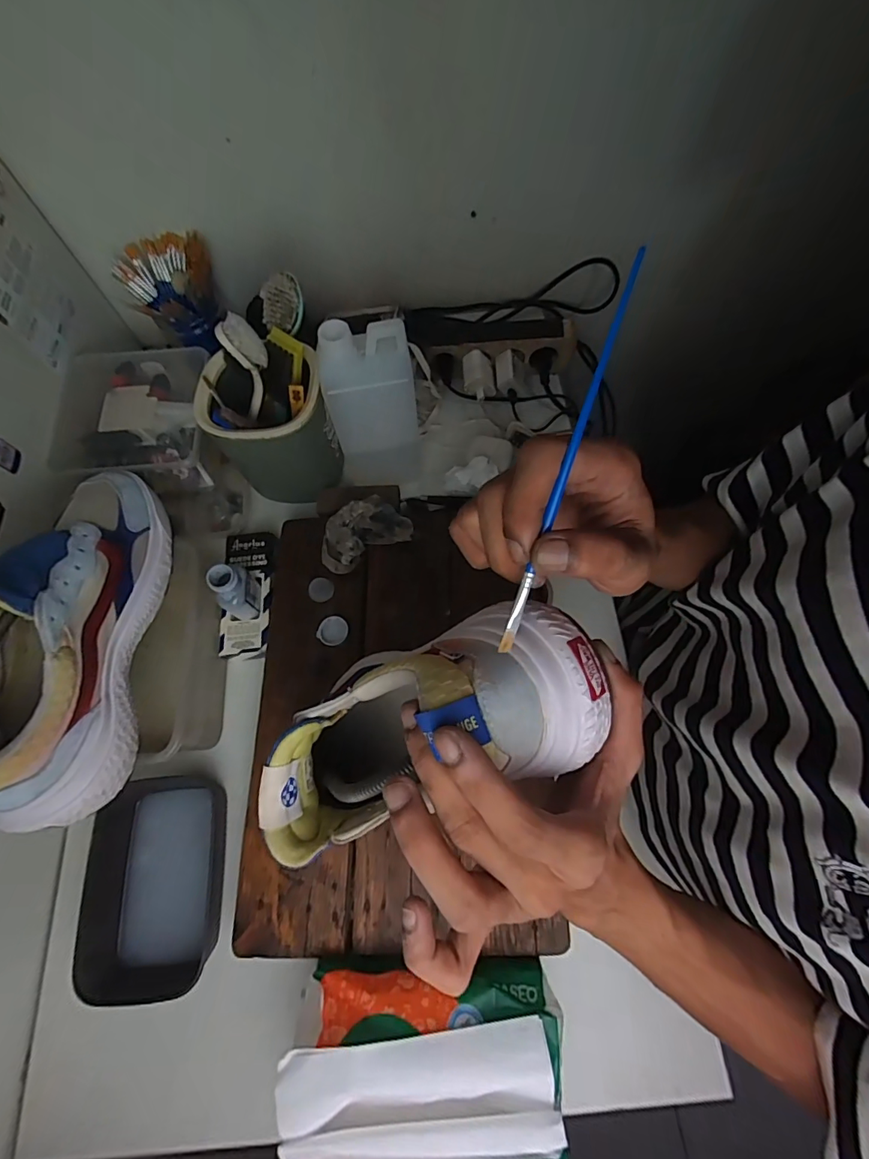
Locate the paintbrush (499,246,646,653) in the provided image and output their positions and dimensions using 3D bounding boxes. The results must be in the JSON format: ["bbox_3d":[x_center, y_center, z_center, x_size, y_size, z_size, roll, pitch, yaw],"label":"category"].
[{"bbox_3d":[0.053,-0.042,0.192,0.005,0.004,0.165,18,108,9],"label":"paintbrush"}]

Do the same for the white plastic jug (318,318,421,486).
[{"bbox_3d":[-0.063,-0.176,0.493,0.088,0.195,0.048,-12,68,-3],"label":"white plastic jug"}]

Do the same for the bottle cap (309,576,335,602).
[{"bbox_3d":[-0.121,0.011,0.495,0.026,0.007,0.026,-1,68,2],"label":"bottle cap"}]

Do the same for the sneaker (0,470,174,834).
[{"bbox_3d":[-0.293,0.028,0.357,0.088,0.118,0.292,-3,68,1],"label":"sneaker"}]

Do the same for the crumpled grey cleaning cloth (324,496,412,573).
[{"bbox_3d":[-0.079,-0.056,0.502,0.102,0.042,0.064,-27,69,-9],"label":"crumpled grey cleaning cloth"}]

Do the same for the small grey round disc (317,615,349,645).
[{"bbox_3d":[-0.104,0.053,0.476,0.031,0.011,0.029,-1,68,2],"label":"small grey round disc"}]

